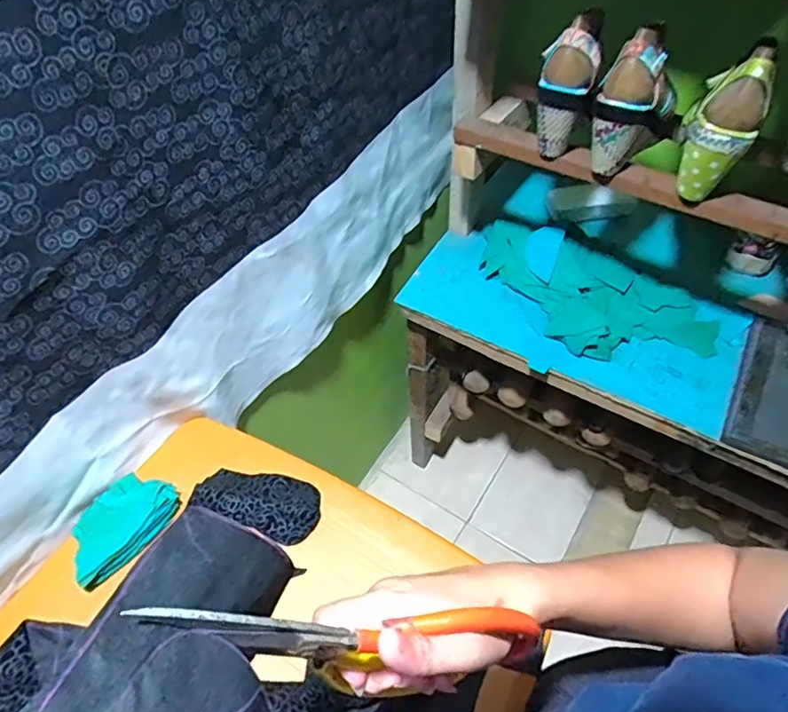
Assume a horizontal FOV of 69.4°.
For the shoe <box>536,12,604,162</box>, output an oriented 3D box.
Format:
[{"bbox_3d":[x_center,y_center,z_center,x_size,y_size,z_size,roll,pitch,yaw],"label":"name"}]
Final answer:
[{"bbox_3d":[0.198,-0.307,0.653,0.063,0.152,0.059,12,55,11],"label":"shoe"}]

